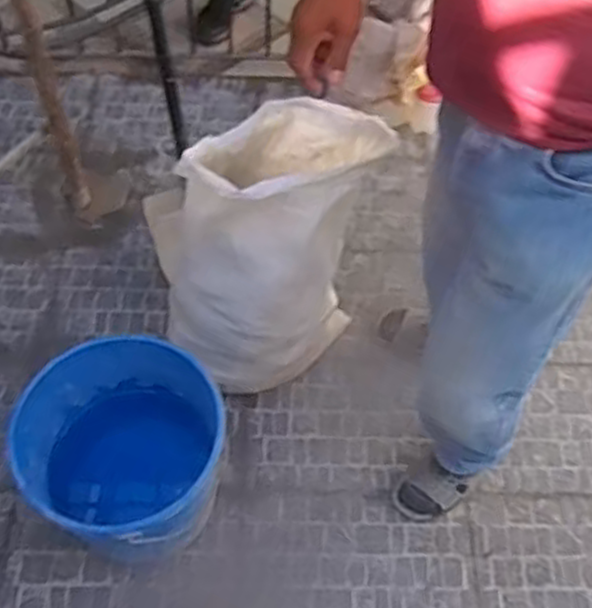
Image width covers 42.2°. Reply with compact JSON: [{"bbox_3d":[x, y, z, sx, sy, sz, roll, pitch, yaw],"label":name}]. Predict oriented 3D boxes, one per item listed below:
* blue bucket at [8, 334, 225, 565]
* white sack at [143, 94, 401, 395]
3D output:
[{"bbox_3d":[-0.301,0.297,1.425,0.339,0.378,0.353,1,58,-1],"label":"blue bucket"},{"bbox_3d":[-0.049,-0.085,1.474,0.278,0.574,0.361,32,63,17],"label":"white sack"}]

